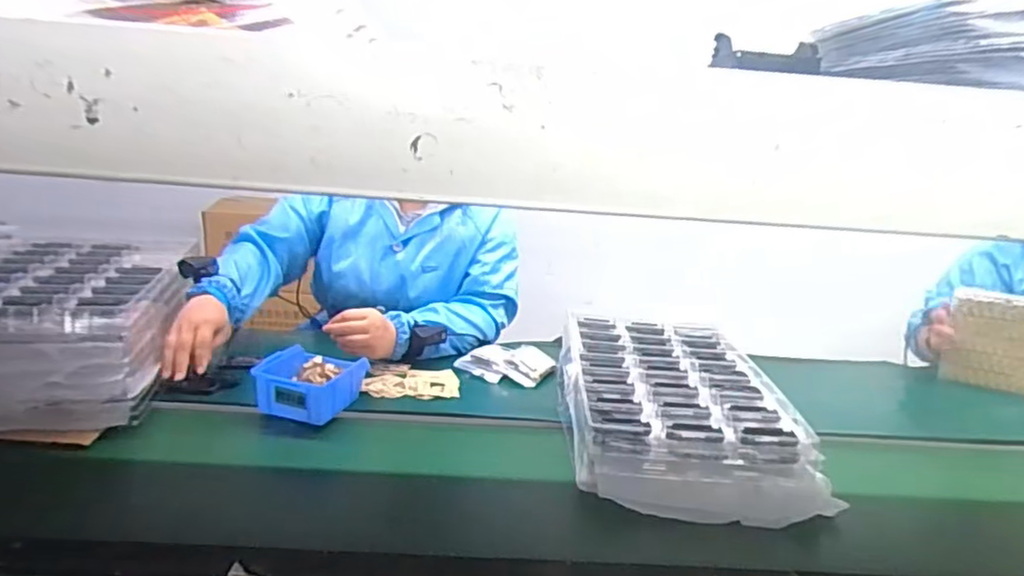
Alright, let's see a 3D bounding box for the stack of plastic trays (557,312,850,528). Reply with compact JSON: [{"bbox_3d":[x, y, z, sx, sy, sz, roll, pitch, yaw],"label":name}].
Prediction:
[{"bbox_3d":[0.241,0.163,0.983,0.323,0.073,0.508,5,17,3],"label":"stack of plastic trays"}]

